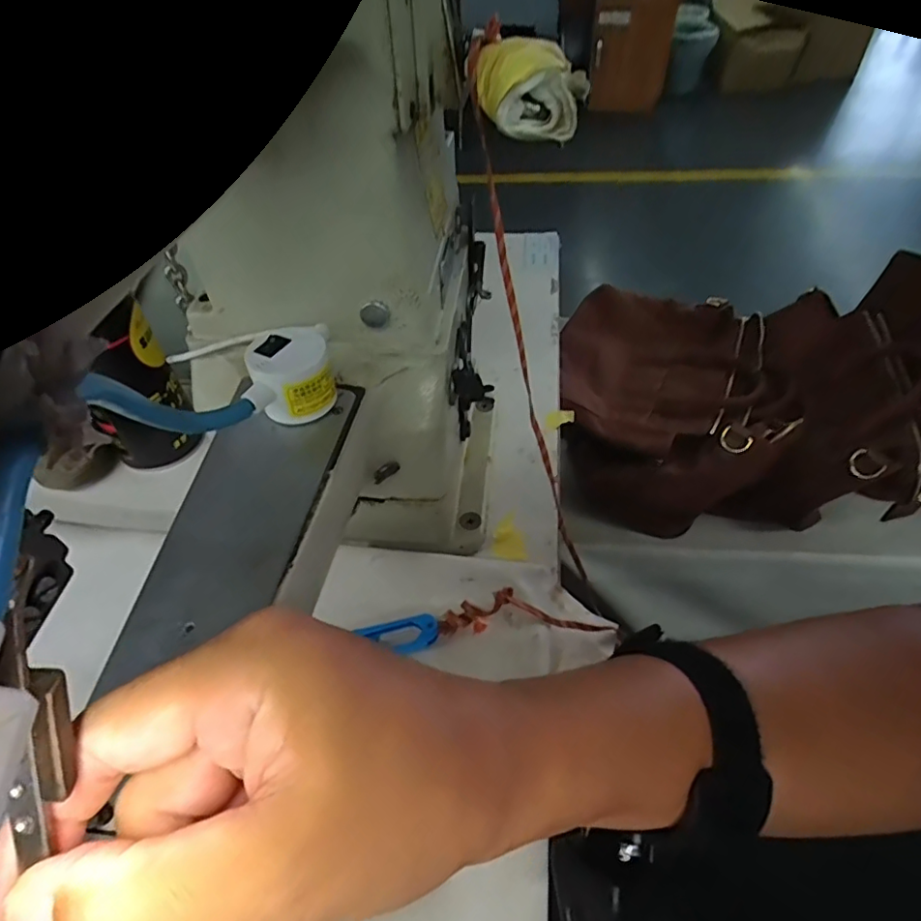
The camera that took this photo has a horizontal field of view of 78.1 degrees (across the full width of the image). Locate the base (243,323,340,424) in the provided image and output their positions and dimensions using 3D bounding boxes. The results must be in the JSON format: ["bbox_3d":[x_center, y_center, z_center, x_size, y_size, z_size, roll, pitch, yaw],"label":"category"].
[{"bbox_3d":[-0.077,-0.038,0.266,0.035,0.034,0.037,-6,49,-2],"label":"base"}]

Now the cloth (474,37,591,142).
[{"bbox_3d":[0.027,-0.145,0.221,0.042,0.027,0.029,5,50,8],"label":"cloth"}]

